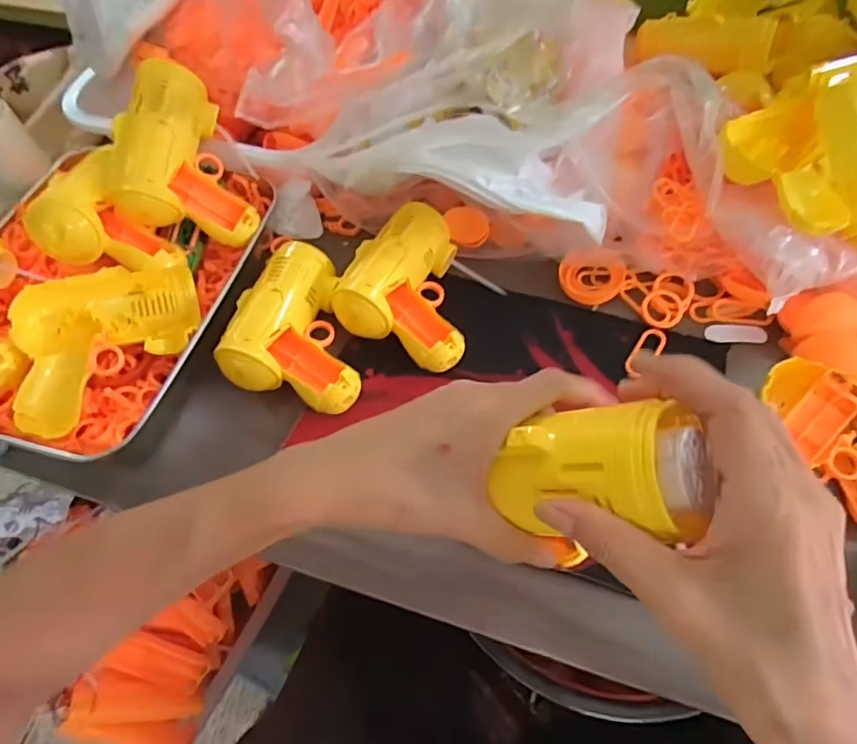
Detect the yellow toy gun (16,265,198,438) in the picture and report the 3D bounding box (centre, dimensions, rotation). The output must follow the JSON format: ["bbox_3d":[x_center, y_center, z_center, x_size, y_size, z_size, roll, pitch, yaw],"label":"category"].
[{"bbox_3d":[-0.251,-0.021,0.430,0.125,0.047,0.130,-11,60,-4],"label":"yellow toy gun"}]

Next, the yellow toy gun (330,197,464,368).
[{"bbox_3d":[-0.012,-0.076,0.474,0.109,0.049,0.138,12,61,9],"label":"yellow toy gun"}]

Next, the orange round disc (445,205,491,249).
[{"bbox_3d":[0.038,-0.137,0.517,0.039,0.004,0.040,0,84,-3],"label":"orange round disc"}]

